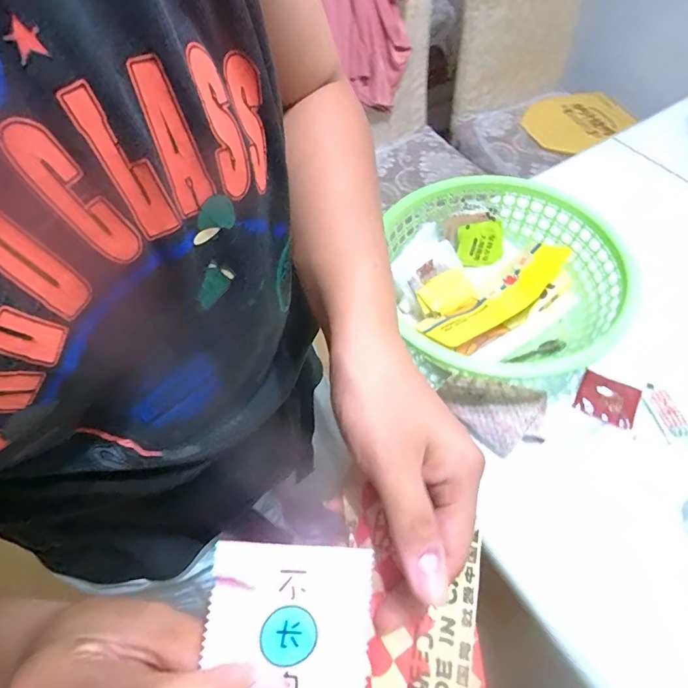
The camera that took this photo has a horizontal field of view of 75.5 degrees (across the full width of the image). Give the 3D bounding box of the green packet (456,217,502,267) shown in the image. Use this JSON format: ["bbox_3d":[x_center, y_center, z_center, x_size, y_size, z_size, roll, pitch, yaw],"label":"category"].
[{"bbox_3d":[0.199,-0.149,0.651,0.062,0.066,0.016,-8,35,15],"label":"green packet"}]

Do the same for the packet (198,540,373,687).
[{"bbox_3d":[-0.021,0.115,0.175,0.064,0.007,0.065,9,75,-11],"label":"packet"}]

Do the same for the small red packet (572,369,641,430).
[{"bbox_3d":[0.331,0.070,0.558,0.068,0.011,0.060,28,64,20],"label":"small red packet"}]

